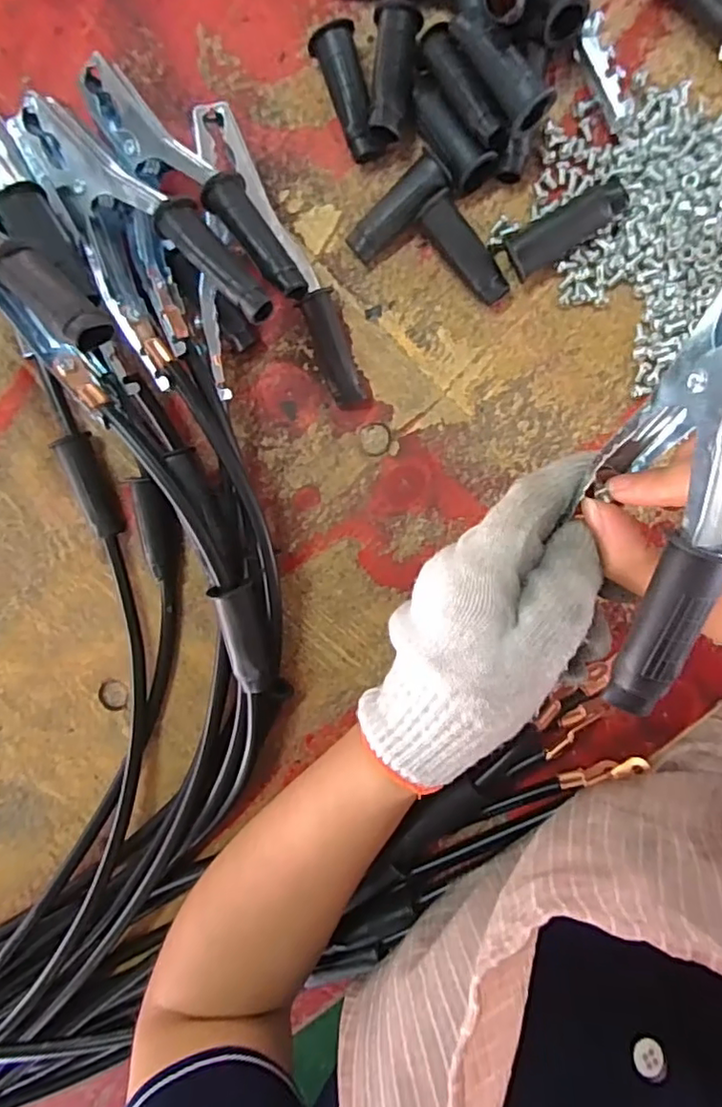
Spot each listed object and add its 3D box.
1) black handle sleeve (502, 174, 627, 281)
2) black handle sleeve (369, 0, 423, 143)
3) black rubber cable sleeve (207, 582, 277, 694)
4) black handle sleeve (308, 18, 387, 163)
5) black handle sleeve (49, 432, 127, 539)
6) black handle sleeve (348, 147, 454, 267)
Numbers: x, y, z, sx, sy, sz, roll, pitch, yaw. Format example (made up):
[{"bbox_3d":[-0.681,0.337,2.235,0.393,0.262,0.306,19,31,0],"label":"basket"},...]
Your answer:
[{"bbox_3d":[0.105,-0.168,0.311,0.059,0.025,0.021,-27,94,8],"label":"black handle sleeve"},{"bbox_3d":[0.016,-0.251,0.311,0.022,0.022,0.065,8,98,4],"label":"black handle sleeve"},{"bbox_3d":[-0.062,0.047,0.323,0.022,0.017,0.065,-11,110,6],"label":"black rubber cable sleeve"},{"bbox_3d":[-0.007,-0.243,0.316,0.023,0.019,0.063,-16,95,7],"label":"black handle sleeve"},{"bbox_3d":[-0.161,-0.039,0.354,0.020,0.017,0.061,-17,95,7],"label":"black handle sleeve"},{"bbox_3d":[0.020,-0.185,0.322,0.060,0.019,0.021,-42,92,8],"label":"black handle sleeve"}]

